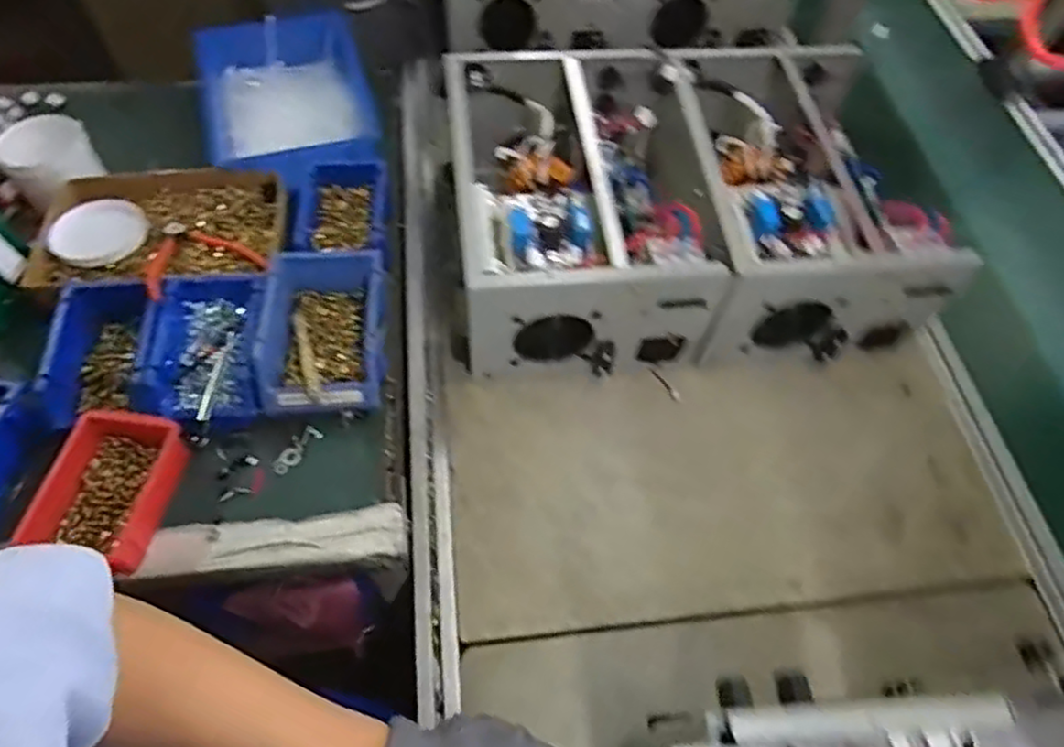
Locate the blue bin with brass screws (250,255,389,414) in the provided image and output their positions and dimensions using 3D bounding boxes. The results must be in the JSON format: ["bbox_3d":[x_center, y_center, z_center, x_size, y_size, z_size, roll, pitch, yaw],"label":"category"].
[{"bbox_3d":[-0.227,-0.043,0.750,0.127,0.083,0.190,-2,59,-4],"label":"blue bin with brass screws"}]

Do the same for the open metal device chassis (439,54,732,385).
[{"bbox_3d":[0.051,-0.202,0.824,0.295,0.184,0.393,-3,59,-5],"label":"open metal device chassis"}]

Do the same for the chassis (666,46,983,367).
[{"bbox_3d":[0.310,-0.221,0.842,0.271,0.205,0.386,-6,60,-6],"label":"chassis"}]

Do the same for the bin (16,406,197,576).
[{"bbox_3d":[-0.409,0.113,0.655,0.099,0.056,0.143,10,59,3],"label":"bin"}]

